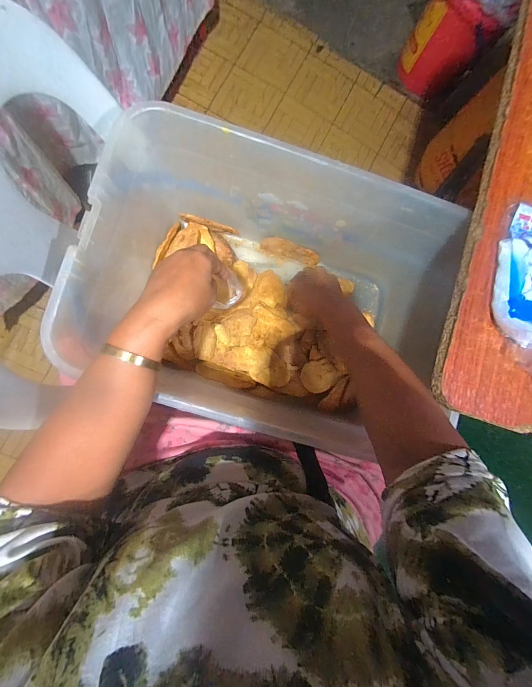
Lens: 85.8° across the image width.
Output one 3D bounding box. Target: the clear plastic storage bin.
[{"bbox_3d":[0.009,-0.066,0.444,0.467,0.249,0.309,17,85,-8],"label":"clear plastic storage bin"}]

